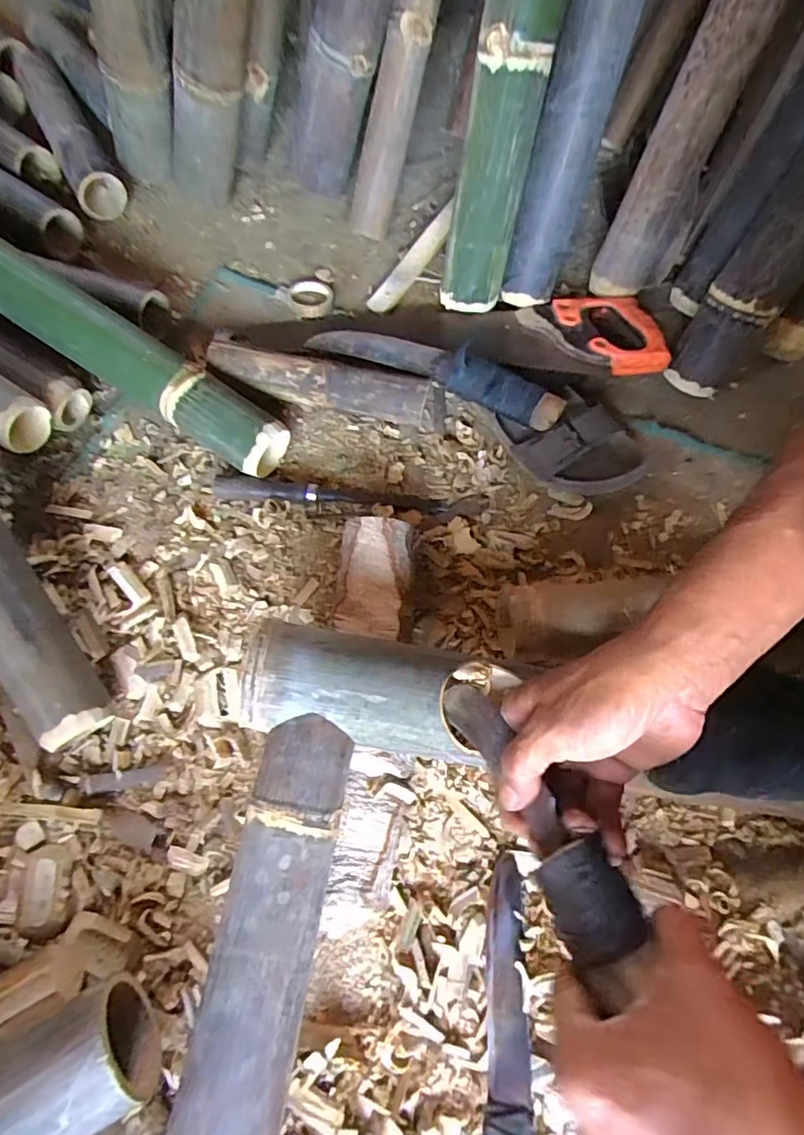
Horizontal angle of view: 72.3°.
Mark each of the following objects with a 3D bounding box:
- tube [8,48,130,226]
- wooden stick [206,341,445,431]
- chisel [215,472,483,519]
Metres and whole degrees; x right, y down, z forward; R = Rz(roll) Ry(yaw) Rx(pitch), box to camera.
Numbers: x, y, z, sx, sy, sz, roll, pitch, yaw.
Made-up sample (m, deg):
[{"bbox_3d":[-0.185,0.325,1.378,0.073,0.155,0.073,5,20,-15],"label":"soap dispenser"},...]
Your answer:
[{"bbox_3d":[-0.457,-0.596,0.744,0.068,0.075,0.301,-30,72,-12],"label":"tube"},{"bbox_3d":[-0.080,-0.198,0.604,0.255,0.053,0.061,5,69,1],"label":"wooden stick"},{"bbox_3d":[-0.054,-0.078,0.577,0.279,0.019,0.027,5,69,1],"label":"chisel"}]

